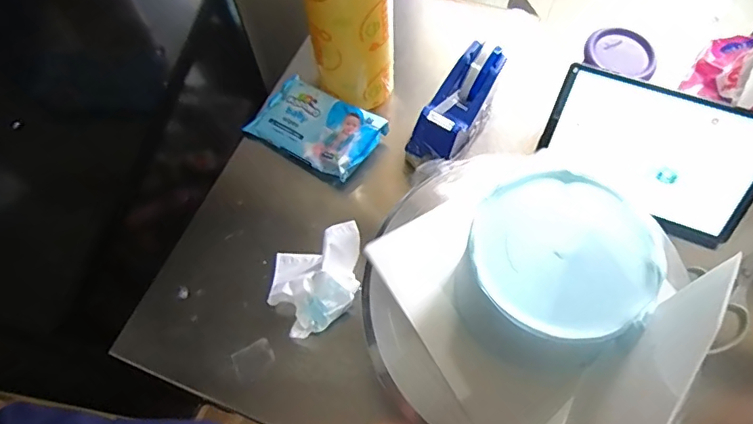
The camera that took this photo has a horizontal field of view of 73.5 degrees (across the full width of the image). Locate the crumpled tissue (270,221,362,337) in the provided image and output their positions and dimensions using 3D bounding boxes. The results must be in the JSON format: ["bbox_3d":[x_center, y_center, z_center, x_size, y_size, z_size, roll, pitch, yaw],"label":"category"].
[{"bbox_3d":[-0.066,0.080,0.582,0.111,0.044,0.105,-16,63,-5],"label":"crumpled tissue"}]

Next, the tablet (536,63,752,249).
[{"bbox_3d":[0.321,-0.067,0.592,0.239,0.151,0.014,21,31,12],"label":"tablet"}]

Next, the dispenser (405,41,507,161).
[{"bbox_3d":[0.103,-0.138,0.636,0.065,0.093,0.161,33,69,18],"label":"dispenser"}]

